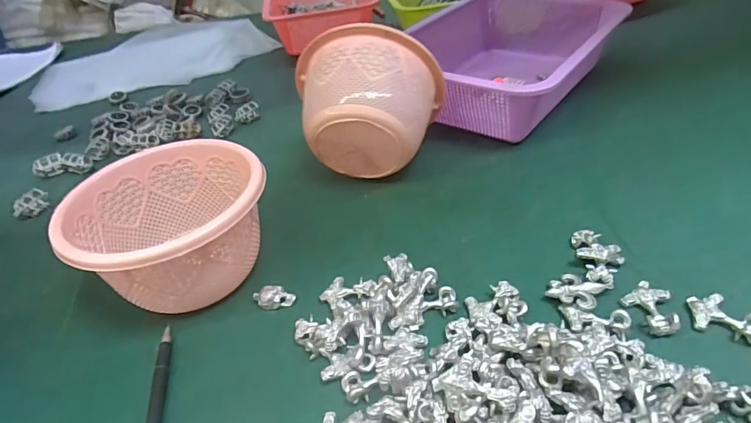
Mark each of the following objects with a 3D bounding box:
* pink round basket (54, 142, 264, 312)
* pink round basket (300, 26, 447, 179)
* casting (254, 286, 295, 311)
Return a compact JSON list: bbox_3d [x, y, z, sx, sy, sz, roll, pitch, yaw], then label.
[{"bbox_3d":[-0.156,0.014,0.375,0.137,0.084,0.135,-4,39,3],"label":"pink round basket"},{"bbox_3d":[-0.009,-0.099,0.452,0.144,0.131,0.085,2,40,11],"label":"pink round basket"},{"bbox_3d":[-0.078,0.066,0.356,0.031,0.010,0.015,-5,39,3],"label":"casting"}]

